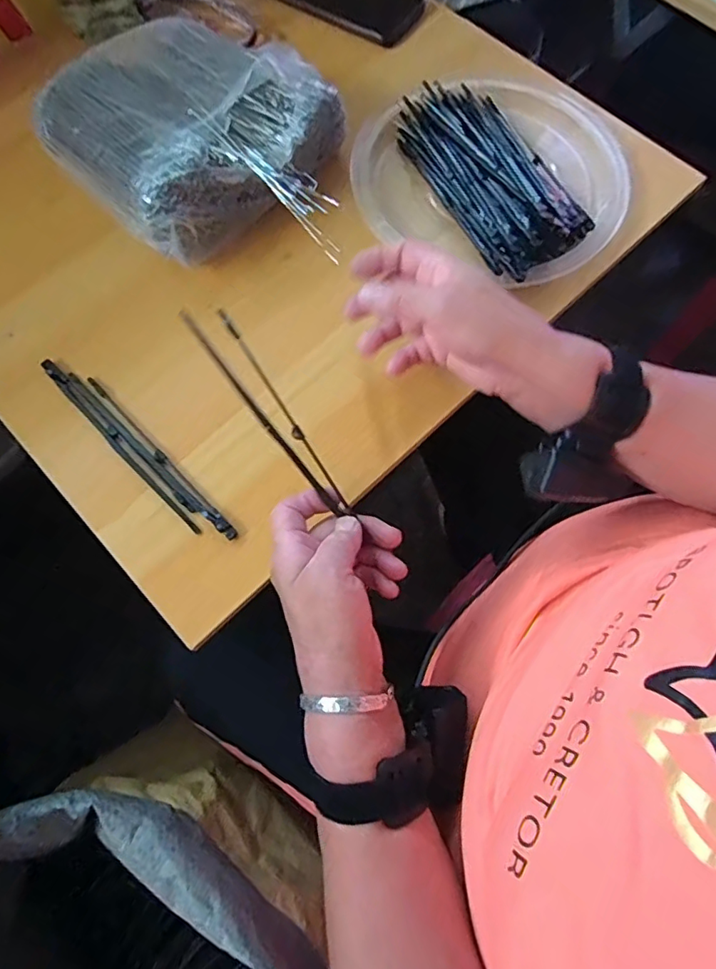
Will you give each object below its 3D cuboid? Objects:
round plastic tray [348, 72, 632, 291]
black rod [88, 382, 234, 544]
[{"bbox_3d":[0.118,-0.282,0.469,0.227,0.036,0.217,0,71,0],"label":"round plastic tray"},{"bbox_3d":[-0.149,-0.022,0.401,0.008,0.006,0.174,-43,76,-13],"label":"black rod"}]

